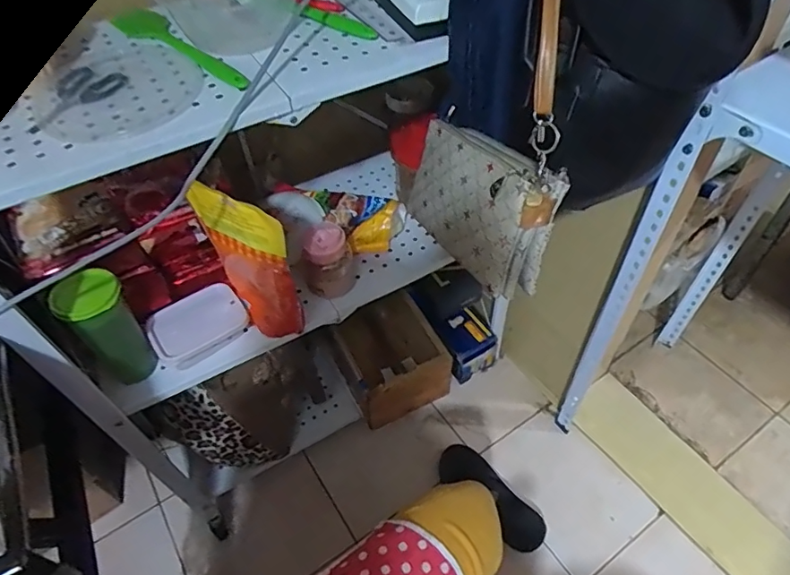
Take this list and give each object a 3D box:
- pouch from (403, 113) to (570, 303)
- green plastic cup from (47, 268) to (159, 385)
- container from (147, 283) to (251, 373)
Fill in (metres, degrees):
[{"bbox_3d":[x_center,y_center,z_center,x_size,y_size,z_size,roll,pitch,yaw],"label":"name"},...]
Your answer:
[{"bbox_3d":[0.092,-0.101,0.615,0.063,0.135,0.221,0,27,-30],"label":"pouch"},{"bbox_3d":[-0.376,0.062,0.708,0.073,0.199,0.071,-2,51,2],"label":"green plastic cup"},{"bbox_3d":[-0.289,0.054,0.774,0.131,0.040,0.087,-36,58,-24],"label":"container"}]

